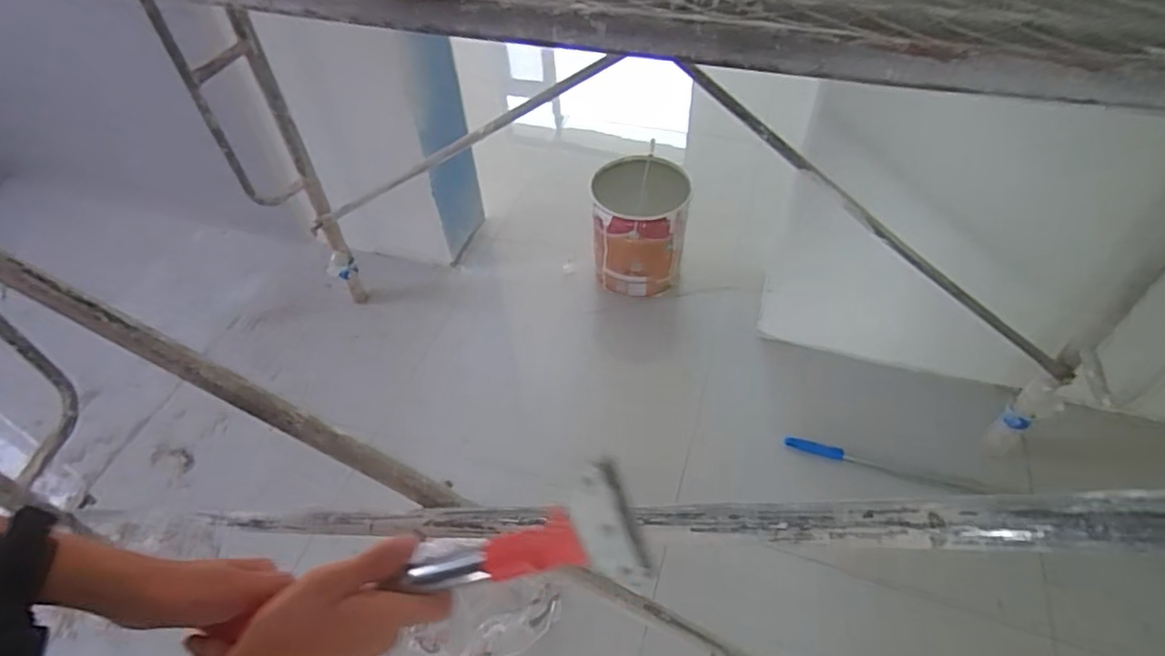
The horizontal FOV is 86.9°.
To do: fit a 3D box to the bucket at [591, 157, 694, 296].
[{"bbox_3d":[0.167,-0.296,1.874,0.267,0.355,0.242,-2,50,2],"label":"bucket"}]

